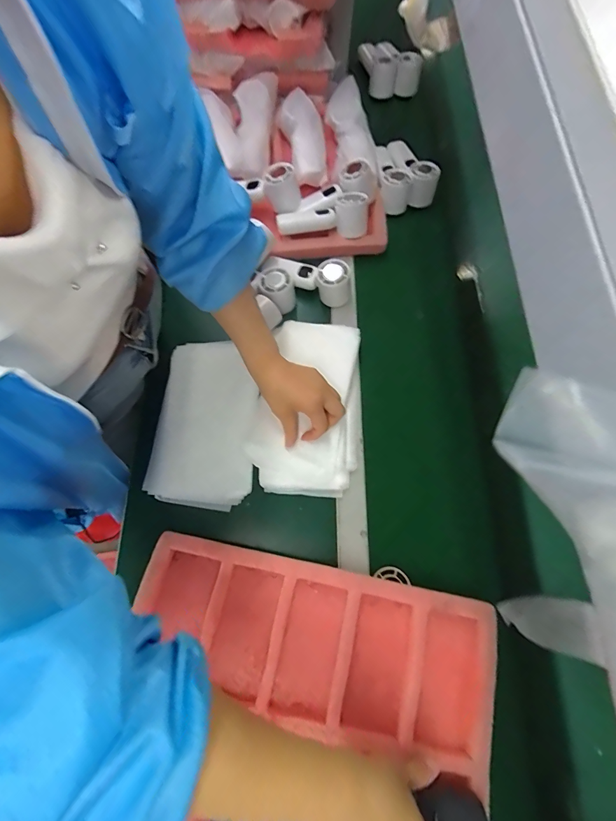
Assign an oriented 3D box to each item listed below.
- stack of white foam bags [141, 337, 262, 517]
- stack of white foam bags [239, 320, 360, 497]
[{"bbox_3d":[-0.157,0.014,0.549,0.148,0.012,0.253,1,70,-1],"label":"stack of white foam bags"},{"bbox_3d":[0.001,-0.011,0.545,0.156,0.026,0.268,12,70,4],"label":"stack of white foam bags"}]

